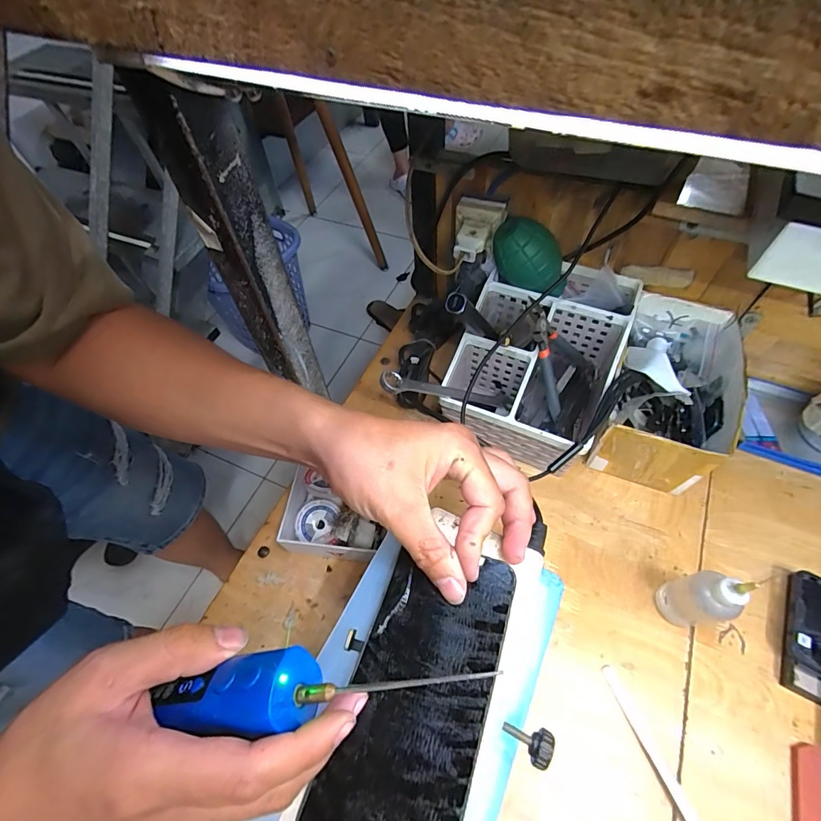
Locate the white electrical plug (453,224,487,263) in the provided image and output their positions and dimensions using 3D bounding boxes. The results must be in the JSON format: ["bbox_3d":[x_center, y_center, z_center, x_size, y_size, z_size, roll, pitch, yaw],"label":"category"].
[{"bbox_3d":[0.062,-0.172,0.432,0.029,0.019,0.039,13,59,12],"label":"white electrical plug"}]

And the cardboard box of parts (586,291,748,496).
[{"bbox_3d":[0.259,-0.016,0.428,0.102,0.100,0.173,20,61,16],"label":"cardboard box of parts"}]

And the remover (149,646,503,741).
[{"bbox_3d":[-0.046,0.130,0.196,0.164,0.022,0.032,-11,57,10],"label":"remover"}]

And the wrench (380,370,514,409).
[{"bbox_3d":[0.046,-0.019,0.429,0.191,0.015,0.023,6,45,-43],"label":"wrench"}]

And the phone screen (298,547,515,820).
[{"bbox_3d":[0.001,0.152,0.219,0.073,0.008,0.151,10,59,24],"label":"phone screen"}]

